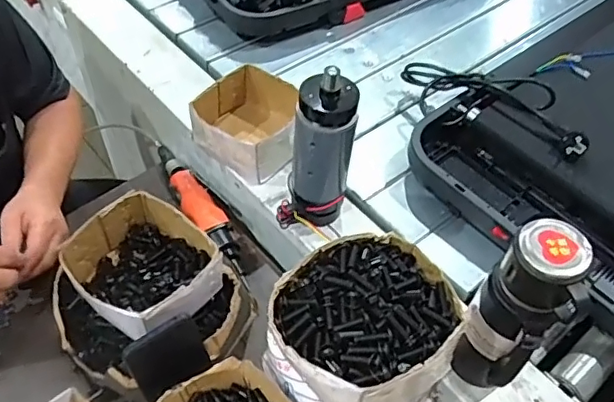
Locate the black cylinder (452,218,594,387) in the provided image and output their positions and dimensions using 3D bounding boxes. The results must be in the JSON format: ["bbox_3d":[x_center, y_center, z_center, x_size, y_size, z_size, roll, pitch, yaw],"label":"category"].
[{"bbox_3d":[0.200,0.122,0.568,0.069,0.248,0.073,2,51,-3],"label":"black cylinder"}]

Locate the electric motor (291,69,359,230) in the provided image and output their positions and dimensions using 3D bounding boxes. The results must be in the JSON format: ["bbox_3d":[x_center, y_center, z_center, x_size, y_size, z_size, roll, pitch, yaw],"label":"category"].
[{"bbox_3d":[0.019,-0.051,0.704,0.074,0.227,0.070,5,51,-1],"label":"electric motor"}]

